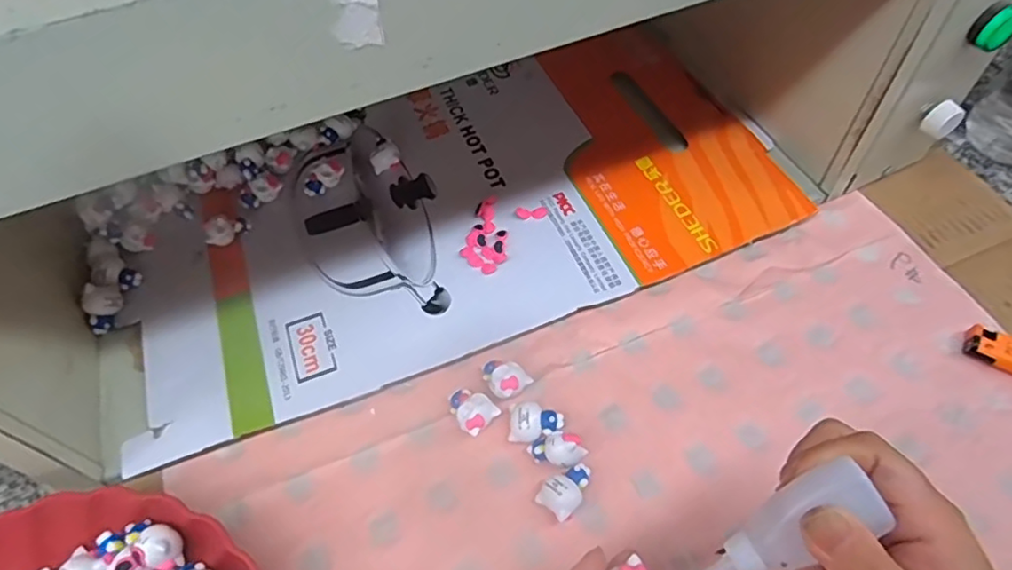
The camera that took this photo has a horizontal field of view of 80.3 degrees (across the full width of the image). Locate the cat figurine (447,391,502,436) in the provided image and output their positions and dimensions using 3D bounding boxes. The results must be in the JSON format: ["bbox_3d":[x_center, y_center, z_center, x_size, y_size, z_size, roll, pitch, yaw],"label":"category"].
[{"bbox_3d":[-0.023,0.081,0.390,0.025,0.015,0.031,-41,63,-20],"label":"cat figurine"}]

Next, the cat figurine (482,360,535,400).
[{"bbox_3d":[0.000,0.060,0.406,0.027,0.015,0.032,-29,59,-14],"label":"cat figurine"}]

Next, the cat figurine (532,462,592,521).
[{"bbox_3d":[0.037,0.121,0.359,0.023,0.017,0.035,38,67,25],"label":"cat figurine"}]

